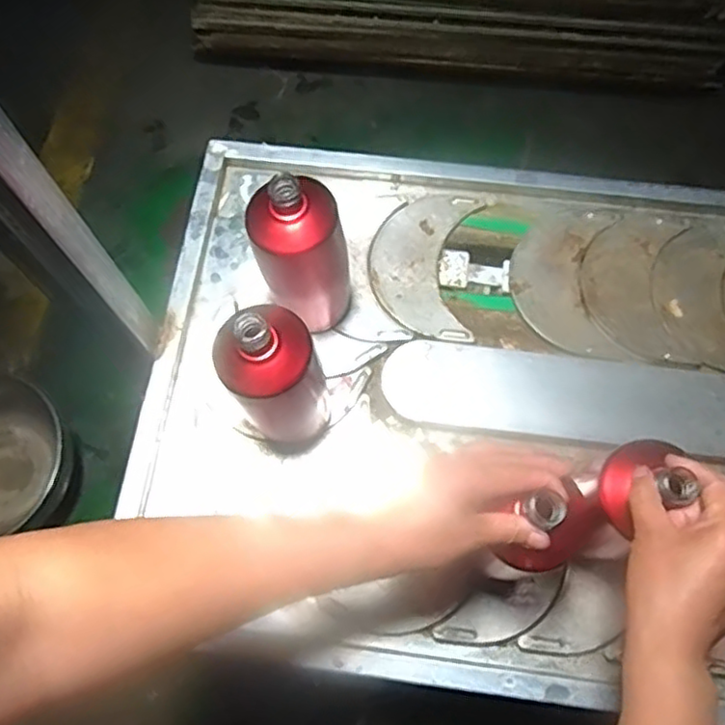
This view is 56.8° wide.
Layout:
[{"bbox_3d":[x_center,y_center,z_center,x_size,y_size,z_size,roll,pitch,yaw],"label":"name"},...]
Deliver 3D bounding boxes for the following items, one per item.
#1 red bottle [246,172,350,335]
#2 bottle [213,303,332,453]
[{"bbox_3d":[-0.057,-0.098,0.640,0.077,0.204,0.068,-17,70,-4],"label":"red bottle"},{"bbox_3d":[-0.075,0.016,0.591,0.072,0.217,0.072,-1,70,2],"label":"bottle"}]

